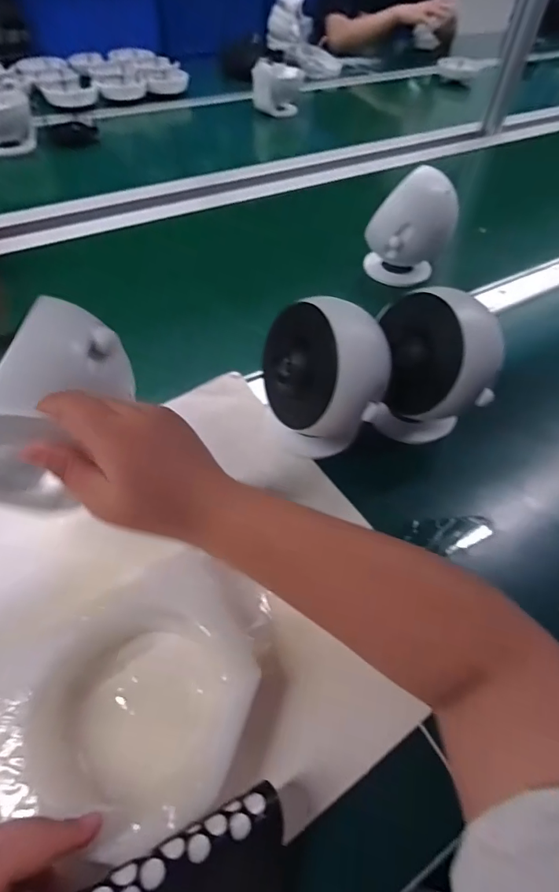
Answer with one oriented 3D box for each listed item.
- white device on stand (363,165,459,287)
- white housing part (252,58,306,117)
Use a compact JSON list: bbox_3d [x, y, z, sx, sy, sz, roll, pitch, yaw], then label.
[{"bbox_3d":[0.170,-0.278,0.584,0.100,0.138,0.085,15,50,11],"label":"white device on stand"},{"bbox_3d":[-0.003,-0.805,1.004,0.116,0.093,0.076,0,49,-2],"label":"white housing part"}]

